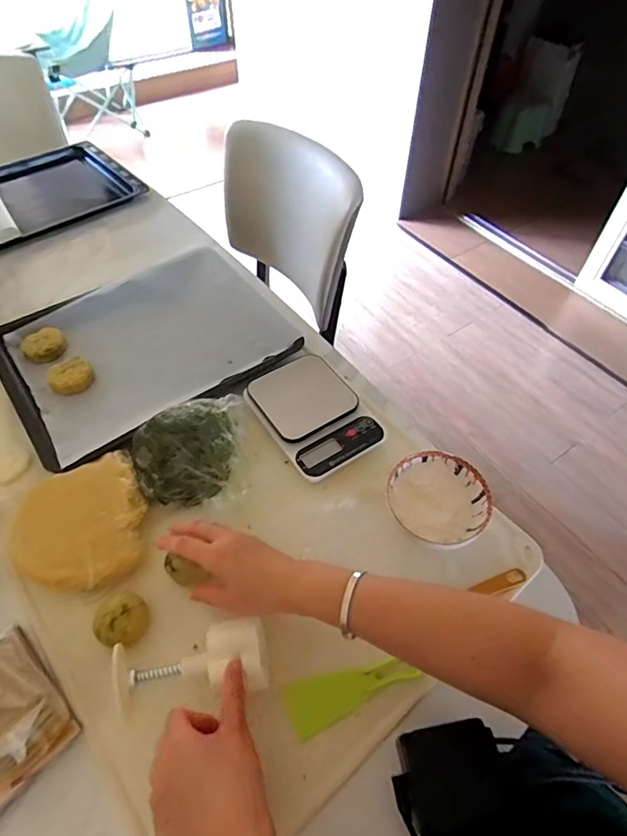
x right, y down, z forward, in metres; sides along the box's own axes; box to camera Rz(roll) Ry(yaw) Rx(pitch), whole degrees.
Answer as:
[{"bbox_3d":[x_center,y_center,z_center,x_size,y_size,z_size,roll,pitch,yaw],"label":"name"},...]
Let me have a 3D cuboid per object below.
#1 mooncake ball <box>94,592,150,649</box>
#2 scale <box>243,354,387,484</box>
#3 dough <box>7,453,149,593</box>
[{"bbox_3d":[-0.200,0.211,0.507,0.051,0.038,0.052,1,53,-1],"label":"mooncake ball"},{"bbox_3d":[0.001,-0.007,0.665,0.132,0.026,0.168,-29,59,-21],"label":"scale"},{"bbox_3d":[-0.267,0.126,0.561,0.142,0.034,0.145,1,53,-1],"label":"dough"}]

